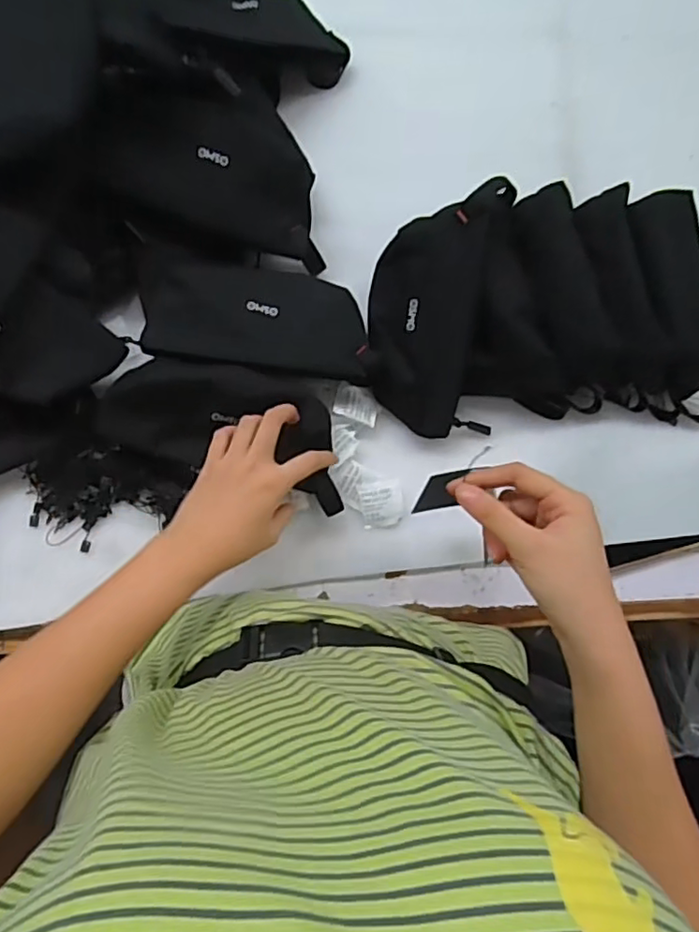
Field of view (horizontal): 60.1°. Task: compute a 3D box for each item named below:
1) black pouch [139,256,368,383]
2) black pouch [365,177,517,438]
[{"bbox_3d":[-0.085,-0.126,0.537,0.201,0.049,0.081,10,84,-3],"label":"black pouch"},{"bbox_3d":[0.072,-0.136,0.531,0.103,0.032,0.209,9,107,-3],"label":"black pouch"}]

